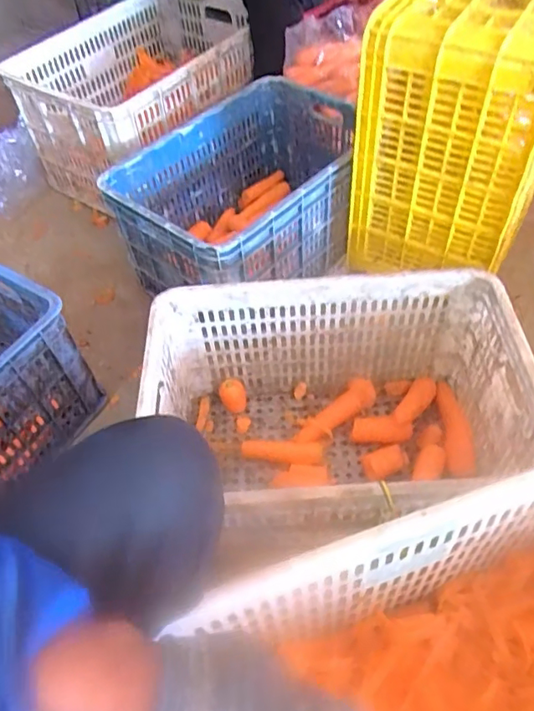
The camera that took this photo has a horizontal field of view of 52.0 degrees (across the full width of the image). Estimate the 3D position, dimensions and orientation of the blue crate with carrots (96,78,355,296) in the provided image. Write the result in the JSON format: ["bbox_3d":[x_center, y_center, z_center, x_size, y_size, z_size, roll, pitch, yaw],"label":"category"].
[{"bbox_3d":[-0.026,-0.344,1.189,0.542,0.251,0.373,-40,58,-23],"label":"blue crate with carrots"}]

